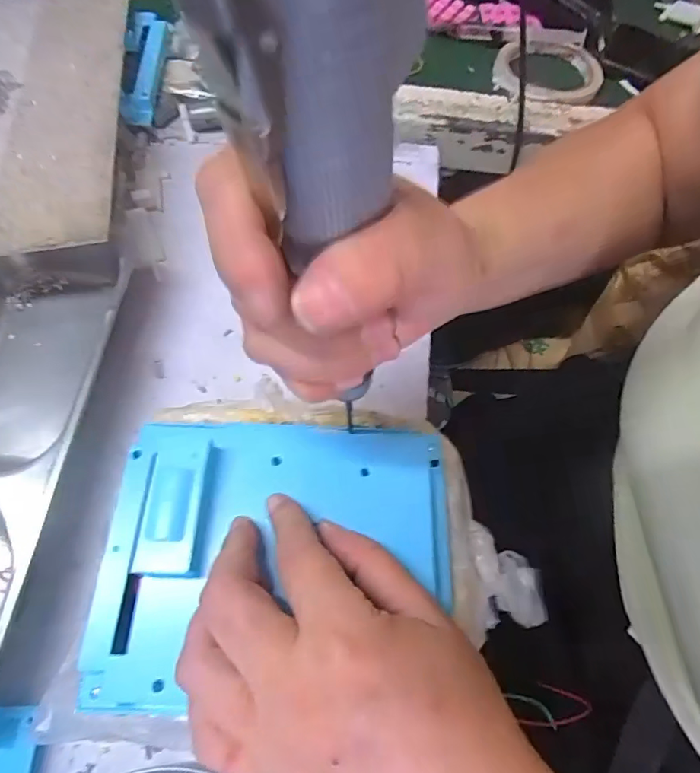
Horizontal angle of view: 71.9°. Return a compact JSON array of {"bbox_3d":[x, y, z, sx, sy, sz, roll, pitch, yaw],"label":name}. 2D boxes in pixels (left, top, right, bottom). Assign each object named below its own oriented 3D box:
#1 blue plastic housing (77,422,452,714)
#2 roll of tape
[{"bbox_3d":[-0.031,0.074,0.221,0.157,0.026,0.122,2,65,-3],"label":"blue plastic housing"},{"bbox_3d":[0.186,-0.295,0.456,0.097,0.020,0.104,1,65,-3],"label":"roll of tape"}]

